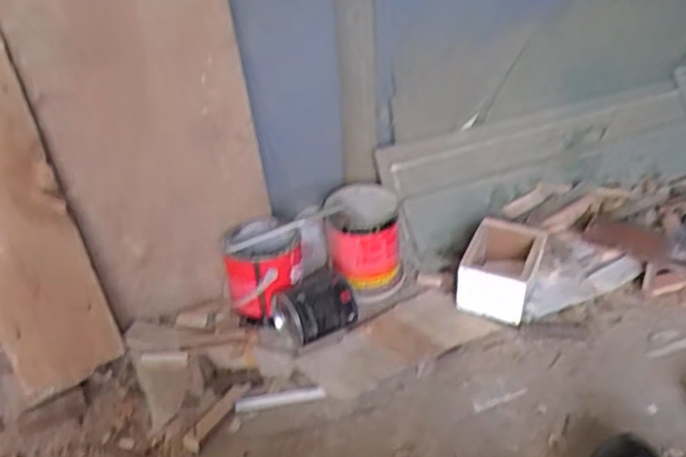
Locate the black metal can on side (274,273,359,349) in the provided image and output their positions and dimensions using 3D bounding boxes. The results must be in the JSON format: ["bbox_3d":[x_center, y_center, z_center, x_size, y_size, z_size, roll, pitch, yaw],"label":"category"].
[{"bbox_3d":[-0.048,0.145,1.187,0.138,0.090,0.089,-18,33,-23],"label":"black metal can on side"}]

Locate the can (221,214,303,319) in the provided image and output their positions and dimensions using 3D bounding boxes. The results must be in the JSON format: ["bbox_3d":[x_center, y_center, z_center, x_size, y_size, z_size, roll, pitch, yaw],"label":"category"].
[{"bbox_3d":[-0.147,0.084,1.235,0.138,0.164,0.131,-4,29,2],"label":"can"}]

